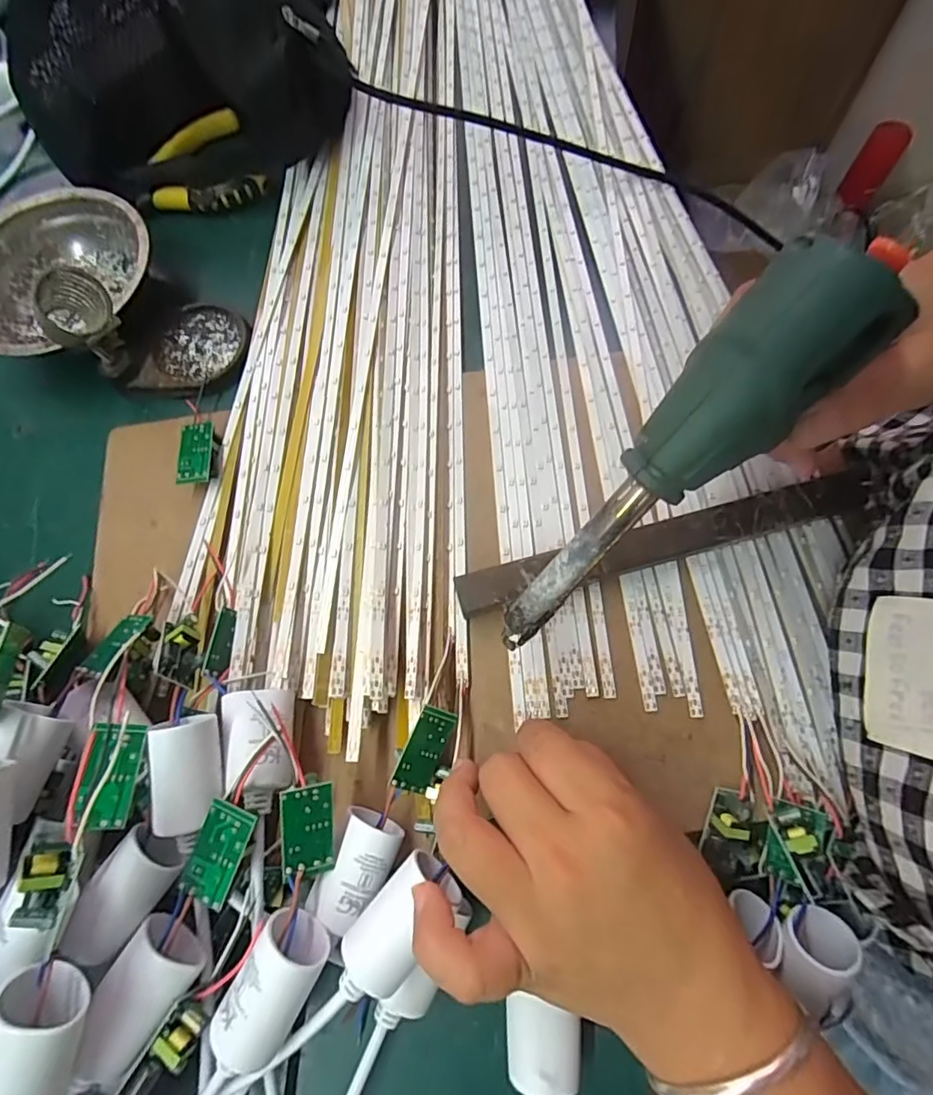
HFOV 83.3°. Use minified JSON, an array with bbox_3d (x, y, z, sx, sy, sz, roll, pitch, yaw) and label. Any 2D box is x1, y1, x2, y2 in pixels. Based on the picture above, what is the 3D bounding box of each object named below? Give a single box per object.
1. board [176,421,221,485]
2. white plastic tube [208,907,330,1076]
[{"bbox_3d":[-0.159,-0.054,0.313,0.020,0.014,0.038,-6,72,2],"label":"board"},{"bbox_3d":[-0.074,0.167,0.200,0.027,0.028,0.045,26,76,12],"label":"white plastic tube"}]

